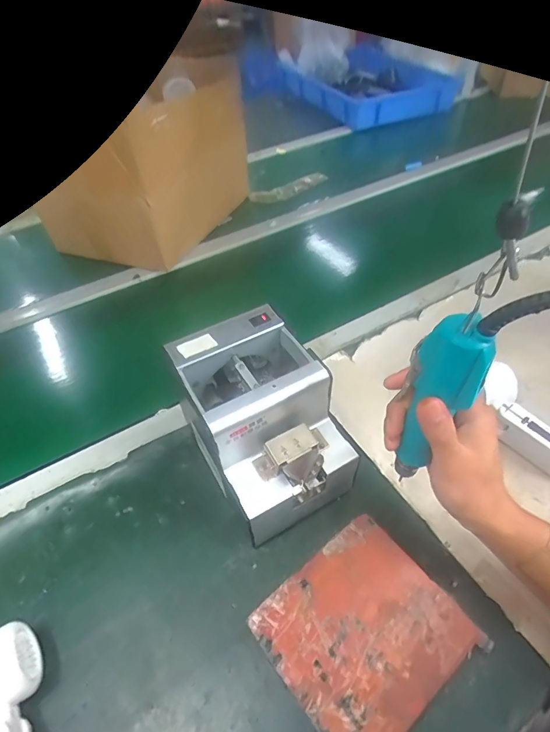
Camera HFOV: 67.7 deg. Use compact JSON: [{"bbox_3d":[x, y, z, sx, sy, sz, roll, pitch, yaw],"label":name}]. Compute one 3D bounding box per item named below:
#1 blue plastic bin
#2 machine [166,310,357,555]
[{"bbox_3d":[0.303,-0.995,1.440,0.470,0.097,0.590,-25,50,-17],"label":"blue plastic bin"},{"bbox_3d":[-0.013,0.060,0.429,0.126,0.147,0.173,-25,50,-17],"label":"machine"}]

